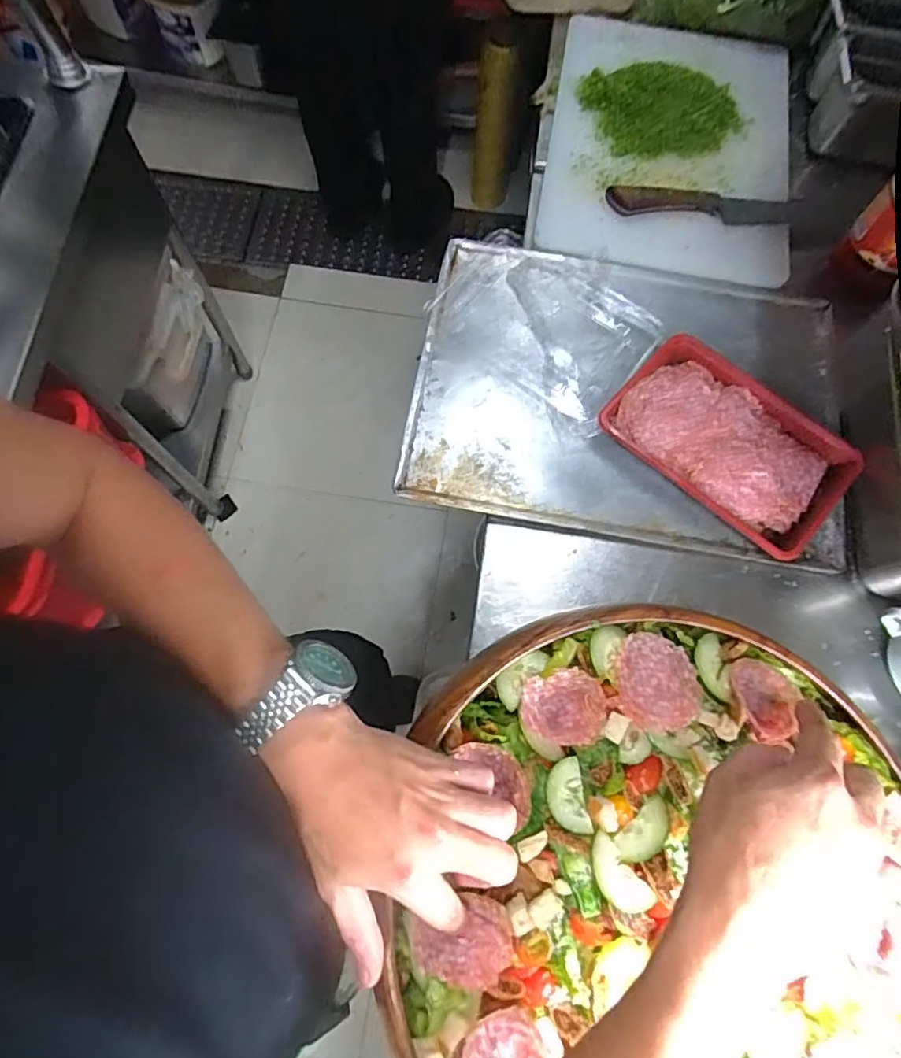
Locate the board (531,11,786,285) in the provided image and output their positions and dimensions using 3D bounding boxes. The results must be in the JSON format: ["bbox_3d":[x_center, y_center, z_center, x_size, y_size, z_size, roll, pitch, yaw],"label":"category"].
[{"bbox_3d":[0.278,-0.503,0.710,0.290,0.026,0.412,9,72,1],"label":"board"}]

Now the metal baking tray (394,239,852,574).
[{"bbox_3d":[0.192,-0.150,0.613,0.450,0.028,0.335,10,72,1],"label":"metal baking tray"}]

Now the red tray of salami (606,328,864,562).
[{"bbox_3d":[0.287,-0.094,0.577,0.229,0.034,0.150,42,75,11],"label":"red tray of salami"}]

